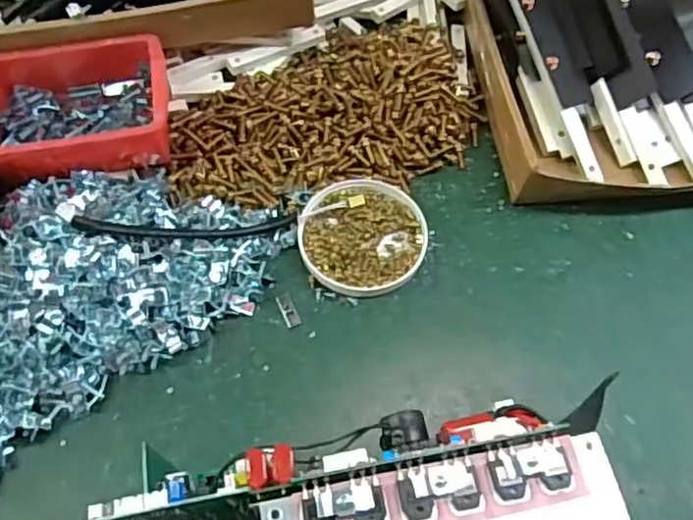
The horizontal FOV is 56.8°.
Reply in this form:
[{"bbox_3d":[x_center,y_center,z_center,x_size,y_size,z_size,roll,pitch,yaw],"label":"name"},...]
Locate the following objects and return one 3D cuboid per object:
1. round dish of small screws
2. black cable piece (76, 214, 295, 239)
[{"bbox_3d":[0.013,-0.019,0.501,0.095,0.009,0.098,1,61,-2],"label":"round dish of small screws"},{"bbox_3d":[-0.118,-0.024,0.483,0.163,0.006,0.022,-1,60,-16],"label":"black cable piece"}]

